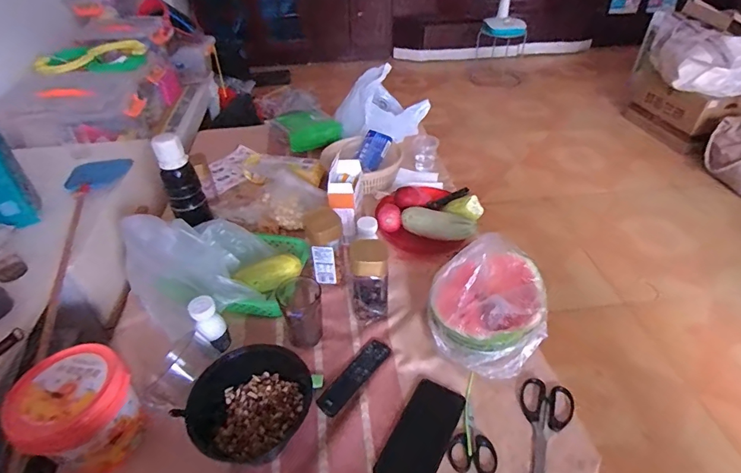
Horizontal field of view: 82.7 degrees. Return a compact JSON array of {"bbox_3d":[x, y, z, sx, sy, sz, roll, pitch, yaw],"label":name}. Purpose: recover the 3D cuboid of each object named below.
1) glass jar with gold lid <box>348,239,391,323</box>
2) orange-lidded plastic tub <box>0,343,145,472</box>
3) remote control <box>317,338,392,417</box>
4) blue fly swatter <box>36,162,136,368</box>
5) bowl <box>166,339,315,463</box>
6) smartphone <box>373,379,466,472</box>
[{"bbox_3d":[0.001,0.076,0.742,0.063,0.143,0.063,-2,40,1],"label":"glass jar with gold lid"},{"bbox_3d":[-0.393,0.240,0.579,0.127,0.136,0.130,-2,40,1],"label":"orange-lidded plastic tub"},{"bbox_3d":[-0.023,0.221,0.672,0.042,0.013,0.149,24,47,28],"label":"remote control"},{"bbox_3d":[-0.586,-0.011,0.831,0.116,0.044,0.560,-10,41,-8],"label":"blue fly swatter"},{"bbox_3d":[-0.172,0.238,0.612,0.145,0.063,0.176,31,51,33],"label":"bowl"},{"bbox_3d":[0.076,0.281,0.604,0.075,0.013,0.163,19,45,24],"label":"smartphone"}]

